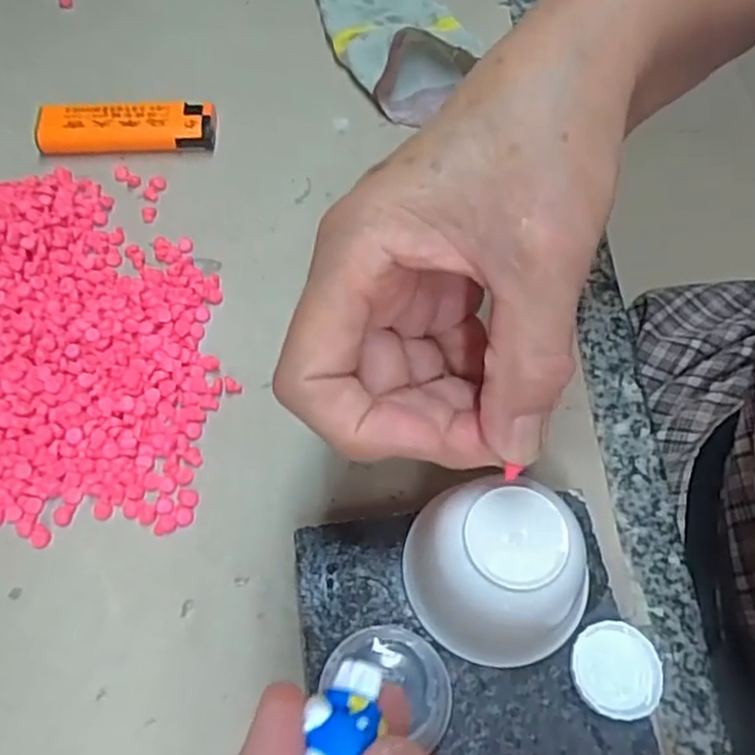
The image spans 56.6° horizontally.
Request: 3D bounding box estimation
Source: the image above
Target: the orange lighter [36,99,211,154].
[{"bbox_3d":[-0.118,-0.118,0.330,0.081,0.013,0.022,-2,62,-5],"label":"orange lighter"}]

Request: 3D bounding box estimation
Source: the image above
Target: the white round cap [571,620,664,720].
[{"bbox_3d":[0.072,0.087,0.210,0.026,0.004,0.026,1,60,-1],"label":"white round cap"}]

